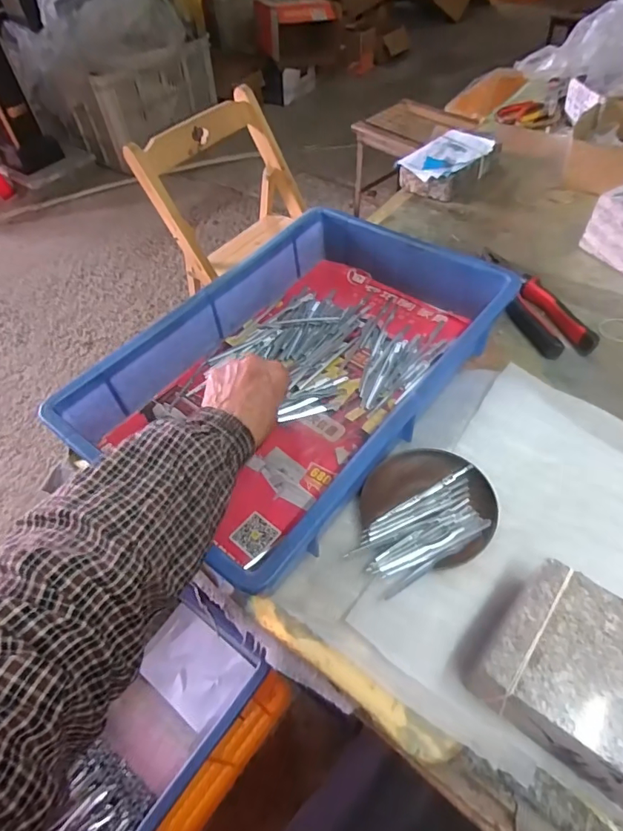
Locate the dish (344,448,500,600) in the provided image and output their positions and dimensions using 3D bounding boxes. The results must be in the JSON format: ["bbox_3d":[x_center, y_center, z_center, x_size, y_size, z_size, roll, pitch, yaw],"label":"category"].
[{"bbox_3d":[0.097,0.083,0.433,0.129,0.016,0.109,-21,53,-11],"label":"dish"}]

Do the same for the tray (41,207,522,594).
[{"bbox_3d":[-0.012,-0.054,0.520,0.278,0.087,0.416,31,61,26],"label":"tray"}]

